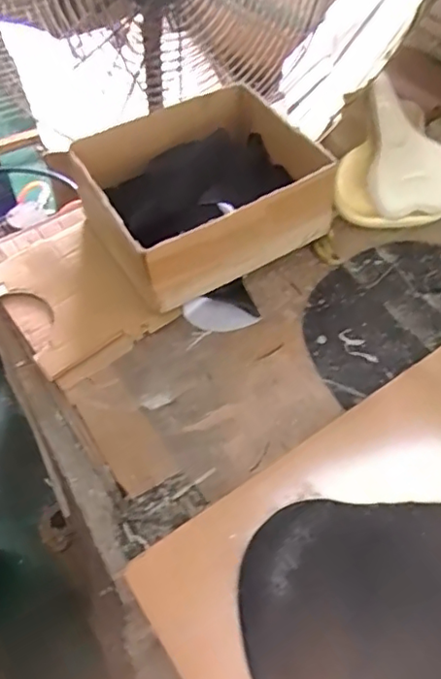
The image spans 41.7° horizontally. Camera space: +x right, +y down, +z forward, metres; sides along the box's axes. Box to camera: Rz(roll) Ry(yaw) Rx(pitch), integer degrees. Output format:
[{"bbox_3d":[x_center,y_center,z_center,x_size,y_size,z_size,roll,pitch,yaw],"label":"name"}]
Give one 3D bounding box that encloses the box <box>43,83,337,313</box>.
[{"bbox_3d":[-0.025,-0.243,0.907,0.343,0.136,0.294,-25,57,-19],"label":"box"}]

